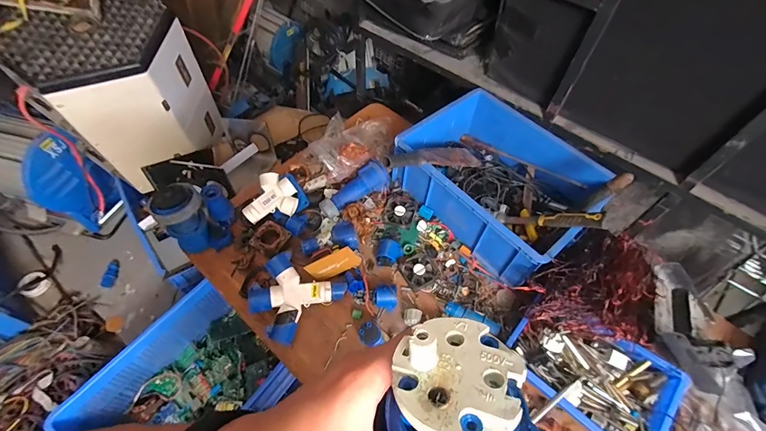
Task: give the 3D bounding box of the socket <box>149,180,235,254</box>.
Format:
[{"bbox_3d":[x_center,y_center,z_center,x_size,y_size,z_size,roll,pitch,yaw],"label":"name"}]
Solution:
[{"bbox_3d":[-0.464,0.003,0.897,0.153,0.164,0.110,-15,59,-13],"label":"socket"}]

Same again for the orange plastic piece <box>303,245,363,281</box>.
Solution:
[{"bbox_3d":[-0.119,0.120,0.865,0.125,0.055,0.009,-27,26,9],"label":"orange plastic piece"}]

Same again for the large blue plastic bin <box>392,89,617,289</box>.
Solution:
[{"bbox_3d":[0.318,-0.111,0.971,0.390,0.184,0.478,-38,66,-25],"label":"large blue plastic bin"}]

